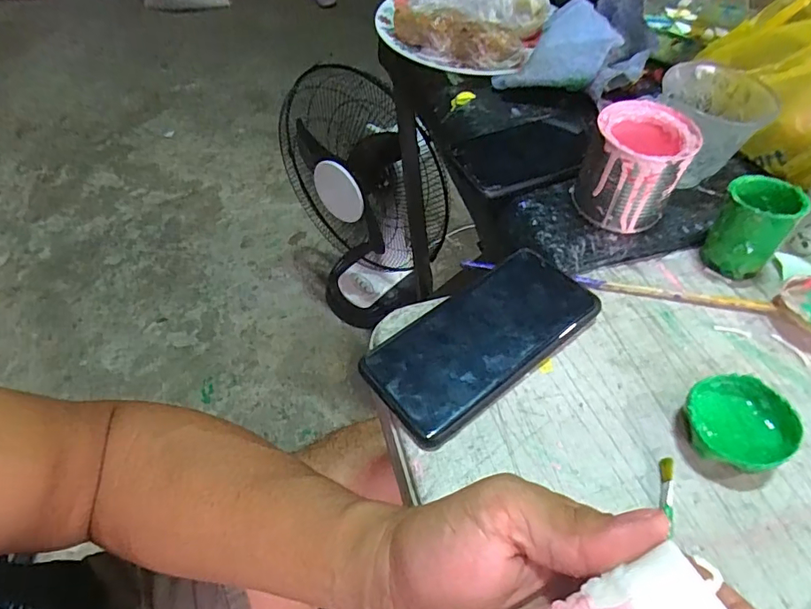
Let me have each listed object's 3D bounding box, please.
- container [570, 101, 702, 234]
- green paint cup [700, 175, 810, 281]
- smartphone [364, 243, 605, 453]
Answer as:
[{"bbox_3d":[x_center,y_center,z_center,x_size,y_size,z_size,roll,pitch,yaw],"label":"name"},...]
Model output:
[{"bbox_3d":[0.177,-0.108,0.390,0.070,0.069,0.073,23,55,17],"label":"container"},{"bbox_3d":[0.253,-0.057,0.367,0.047,0.060,0.047,0,51,0],"label":"green paint cup"},{"bbox_3d":[0.055,0.020,0.336,0.166,0.016,0.075,-32,58,-23],"label":"smartphone"}]

